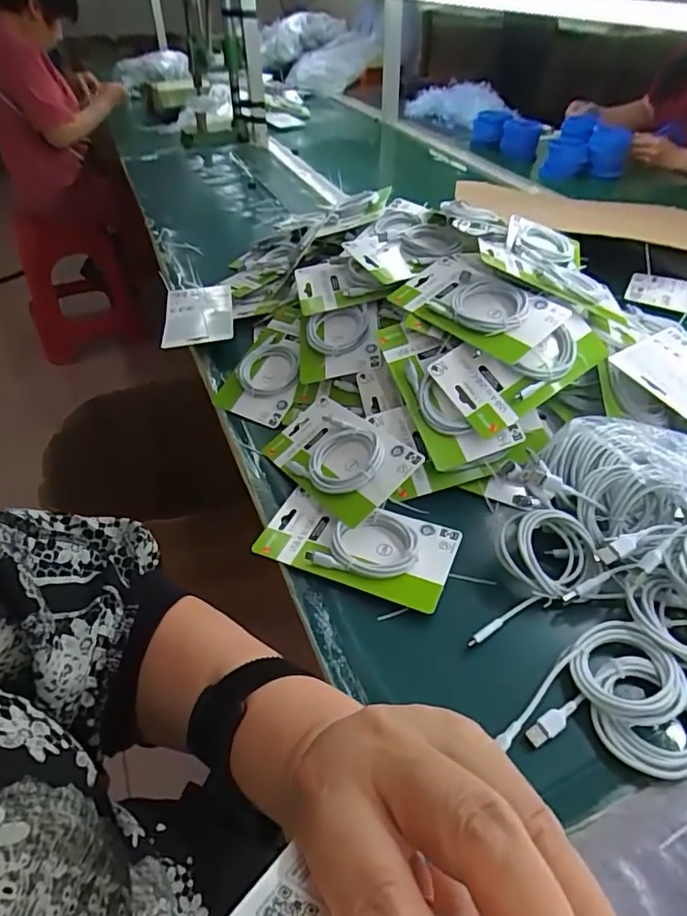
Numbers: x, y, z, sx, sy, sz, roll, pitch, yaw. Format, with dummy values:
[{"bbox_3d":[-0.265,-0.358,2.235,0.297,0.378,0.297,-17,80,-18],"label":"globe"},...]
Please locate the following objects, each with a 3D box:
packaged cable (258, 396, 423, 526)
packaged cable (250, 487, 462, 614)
[{"bbox_3d":[-0.009,-0.006,0.586,0.099,0.016,0.178,-45,44,-10],"label":"packaged cable"},{"bbox_3d":[0.012,0.079,0.530,0.182,0.017,0.098,17,45,18],"label":"packaged cable"}]

